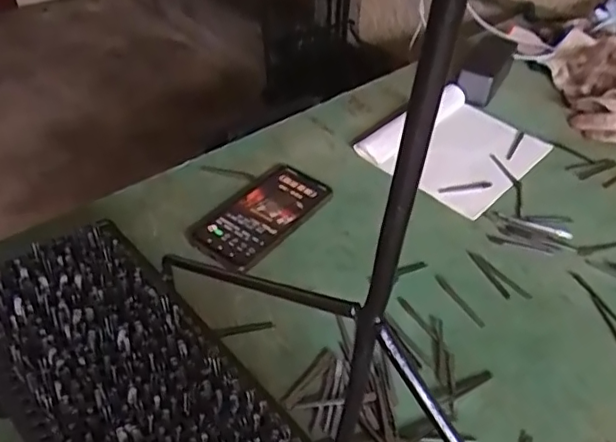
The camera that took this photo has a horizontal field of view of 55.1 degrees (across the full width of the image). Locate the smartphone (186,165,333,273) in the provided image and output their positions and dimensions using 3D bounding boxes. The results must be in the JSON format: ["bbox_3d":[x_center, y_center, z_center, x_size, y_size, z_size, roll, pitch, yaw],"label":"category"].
[{"bbox_3d":[-0.049,-0.008,0.639,0.088,0.011,0.159,32,49,27],"label":"smartphone"}]

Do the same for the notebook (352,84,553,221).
[{"bbox_3d":[0.184,-0.096,0.744,0.174,0.024,0.217,34,50,28],"label":"notebook"}]

